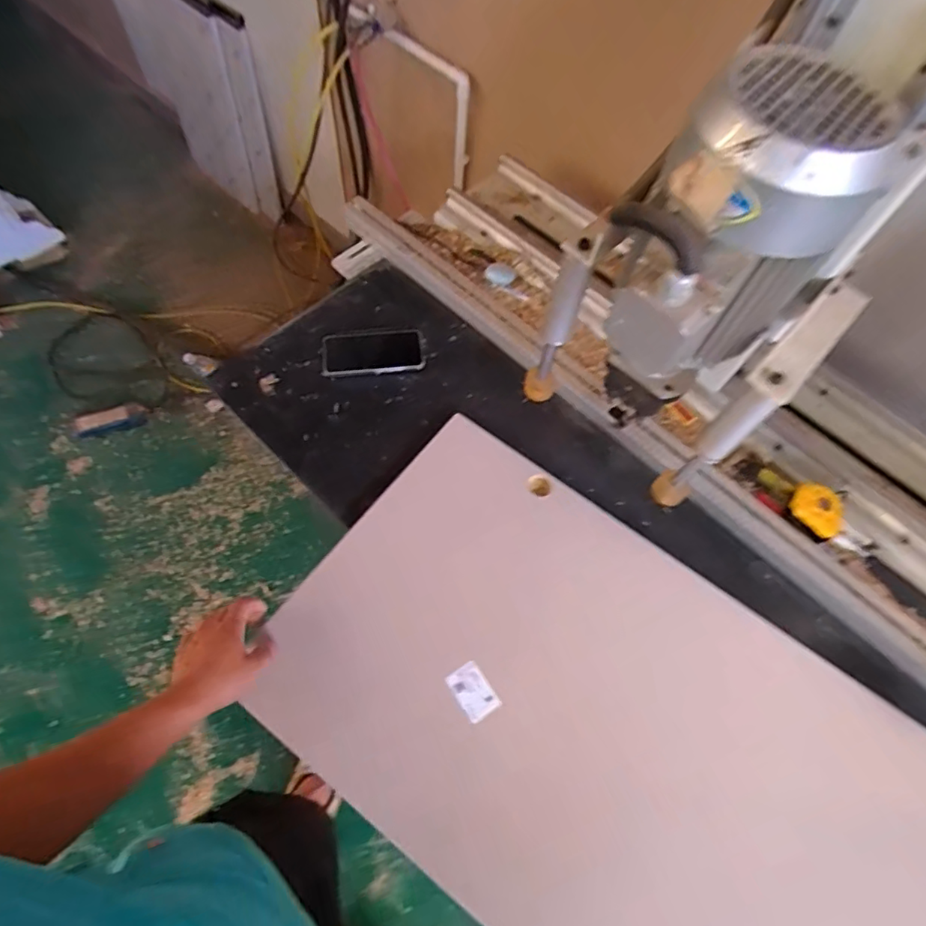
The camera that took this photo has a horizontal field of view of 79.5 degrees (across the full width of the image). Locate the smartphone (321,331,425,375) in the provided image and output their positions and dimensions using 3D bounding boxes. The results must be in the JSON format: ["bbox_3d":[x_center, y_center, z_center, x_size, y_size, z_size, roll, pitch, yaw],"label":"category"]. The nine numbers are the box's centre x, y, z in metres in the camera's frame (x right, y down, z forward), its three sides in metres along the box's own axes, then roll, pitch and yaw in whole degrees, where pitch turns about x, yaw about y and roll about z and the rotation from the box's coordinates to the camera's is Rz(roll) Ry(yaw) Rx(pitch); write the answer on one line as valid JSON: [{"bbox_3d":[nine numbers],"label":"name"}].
[{"bbox_3d":[-0.141,-0.174,0.872,0.156,0.012,0.073,-6,63,-6],"label":"smartphone"}]

